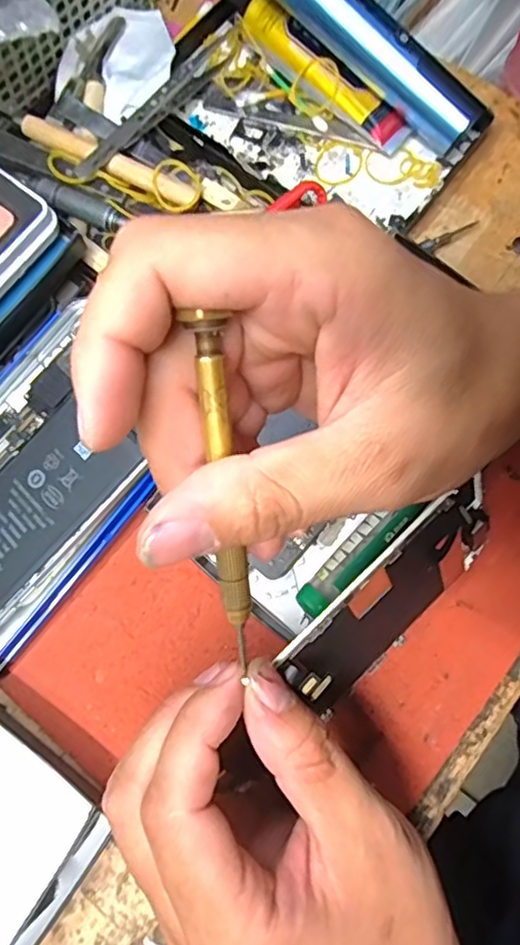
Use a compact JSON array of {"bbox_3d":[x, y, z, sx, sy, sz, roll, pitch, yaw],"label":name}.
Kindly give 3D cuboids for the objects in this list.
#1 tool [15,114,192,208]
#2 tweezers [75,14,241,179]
[{"bbox_3d":[-0.082,-0.167,0.319,0.100,0.012,0.014,22,77,4],"label":"tool"},{"bbox_3d":[-0.053,-0.213,0.333,0.018,0.010,0.146,29,78,10],"label":"tweezers"}]

